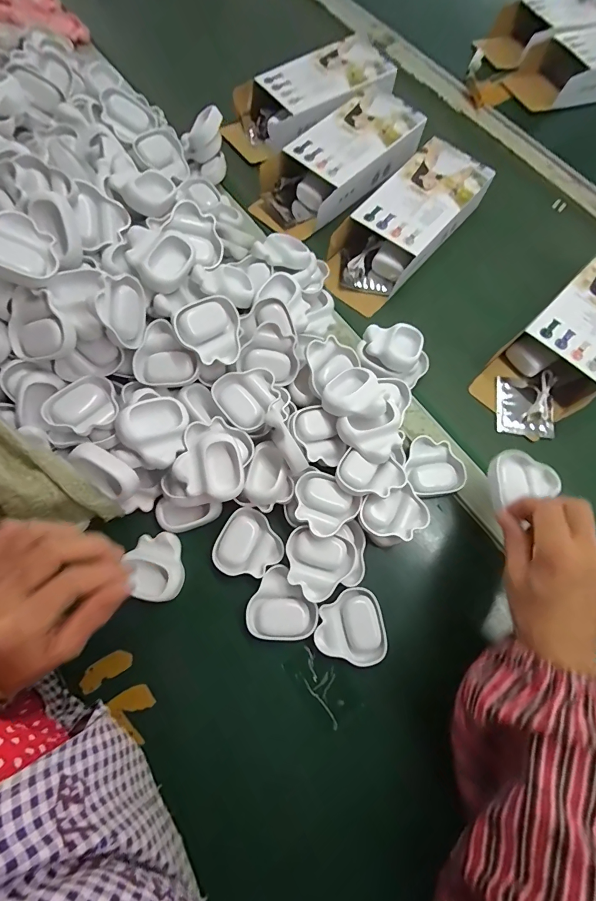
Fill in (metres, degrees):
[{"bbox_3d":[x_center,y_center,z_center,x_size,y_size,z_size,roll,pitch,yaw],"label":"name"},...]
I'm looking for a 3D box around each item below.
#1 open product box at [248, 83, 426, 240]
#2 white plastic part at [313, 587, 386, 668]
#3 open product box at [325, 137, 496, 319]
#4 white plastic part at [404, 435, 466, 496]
[{"bbox_3d":[0.052,-0.399,0.527,0.244,0.065,0.112,-43,79,-13],"label":"open product box"},{"bbox_3d":[0.047,0.163,0.346,0.062,0.013,0.063,-13,74,-6],"label":"white plastic part"},{"bbox_3d":[0.135,-0.289,0.489,0.101,0.054,0.248,41,76,10],"label":"open product box"},{"bbox_3d":[0.143,0.016,0.400,0.058,0.009,0.064,-10,74,-5],"label":"white plastic part"}]

